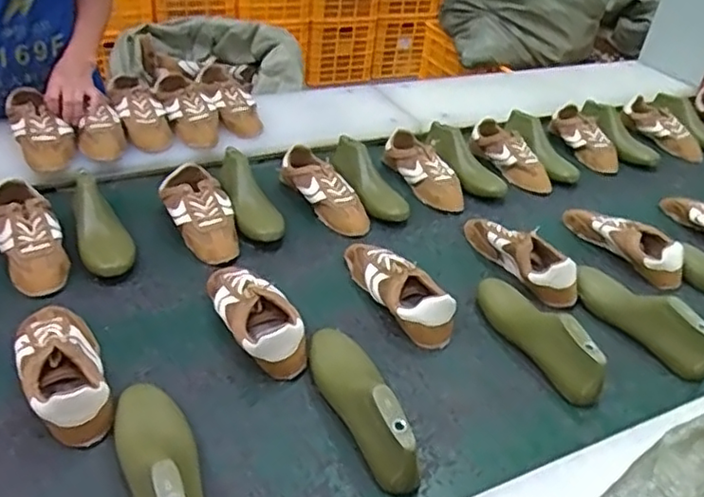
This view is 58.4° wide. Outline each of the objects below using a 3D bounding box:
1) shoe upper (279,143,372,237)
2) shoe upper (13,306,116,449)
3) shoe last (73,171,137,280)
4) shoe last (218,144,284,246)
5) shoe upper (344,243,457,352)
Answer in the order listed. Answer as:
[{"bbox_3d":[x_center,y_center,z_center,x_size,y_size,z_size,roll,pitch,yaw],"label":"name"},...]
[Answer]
[{"bbox_3d":[-0.055,-0.108,1.203,0.109,0.076,0.226,-13,40,-23],"label":"shoe upper"},{"bbox_3d":[-0.368,0.144,0.793,0.095,0.074,0.228,-13,41,-24],"label":"shoe upper"},{"bbox_3d":[-0.416,-0.049,1.034,0.081,0.082,0.236,-13,40,-23],"label":"shoe last"},{"bbox_3d":[-0.190,-0.093,1.151,0.081,0.087,0.239,-9,39,-19],"label":"shoe last"},{"bbox_3d":[0.071,0.053,0.995,0.086,0.065,0.242,-13,40,-23],"label":"shoe upper"}]

